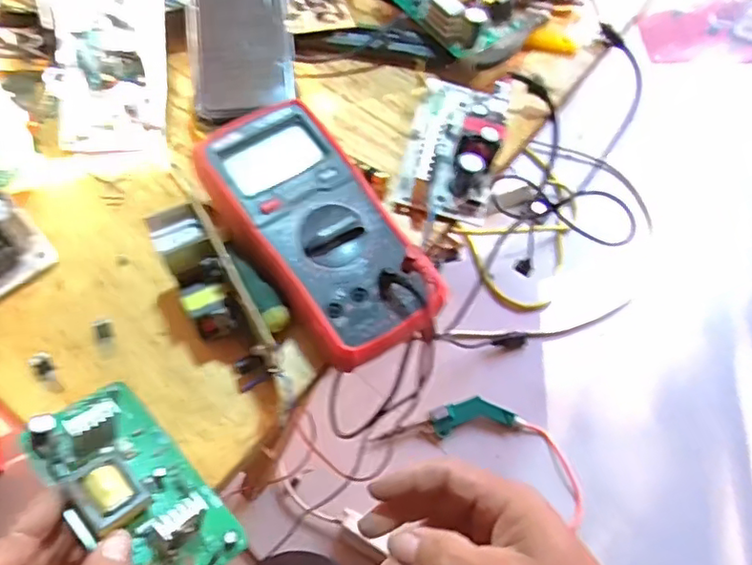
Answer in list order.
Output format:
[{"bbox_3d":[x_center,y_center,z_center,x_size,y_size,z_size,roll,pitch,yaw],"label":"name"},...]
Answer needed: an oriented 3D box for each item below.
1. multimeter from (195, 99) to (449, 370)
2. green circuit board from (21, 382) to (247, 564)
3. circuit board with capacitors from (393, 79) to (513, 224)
[{"bbox_3d":[-0.037,-0.036,0.387,0.088,0.032,0.178,-30,67,-17],"label":"multimeter"},{"bbox_3d":[-0.128,0.108,0.327,0.122,0.029,0.063,45,46,17],"label":"green circuit board"},{"bbox_3d":[0.061,-0.110,0.457,0.068,0.038,0.126,16,62,6],"label":"circuit board with capacitors"}]

